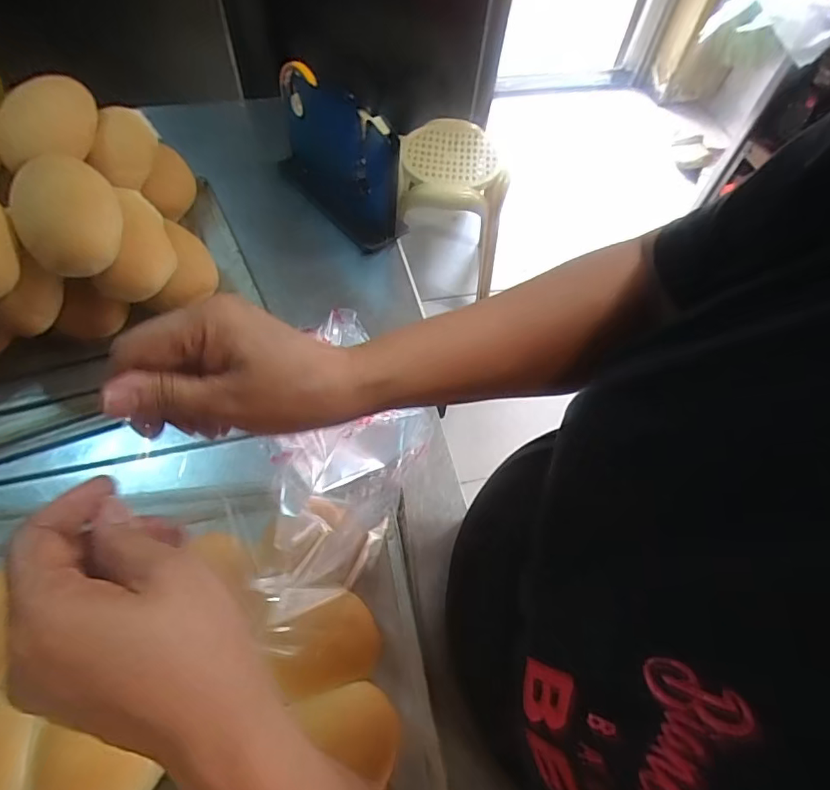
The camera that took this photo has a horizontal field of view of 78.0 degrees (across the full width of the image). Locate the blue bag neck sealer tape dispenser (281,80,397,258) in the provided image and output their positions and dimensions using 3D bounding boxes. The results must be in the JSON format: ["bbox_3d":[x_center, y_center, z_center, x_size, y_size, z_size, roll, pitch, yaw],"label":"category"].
[{"bbox_3d":[-0.104,-0.305,0.644,0.055,0.154,0.202,-34,67,-22],"label":"blue bag neck sealer tape dispenser"}]

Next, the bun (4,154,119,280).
[{"bbox_3d":[-0.315,-0.169,0.459,0.088,0.067,0.103,-29,65,-20],"label":"bun"}]

